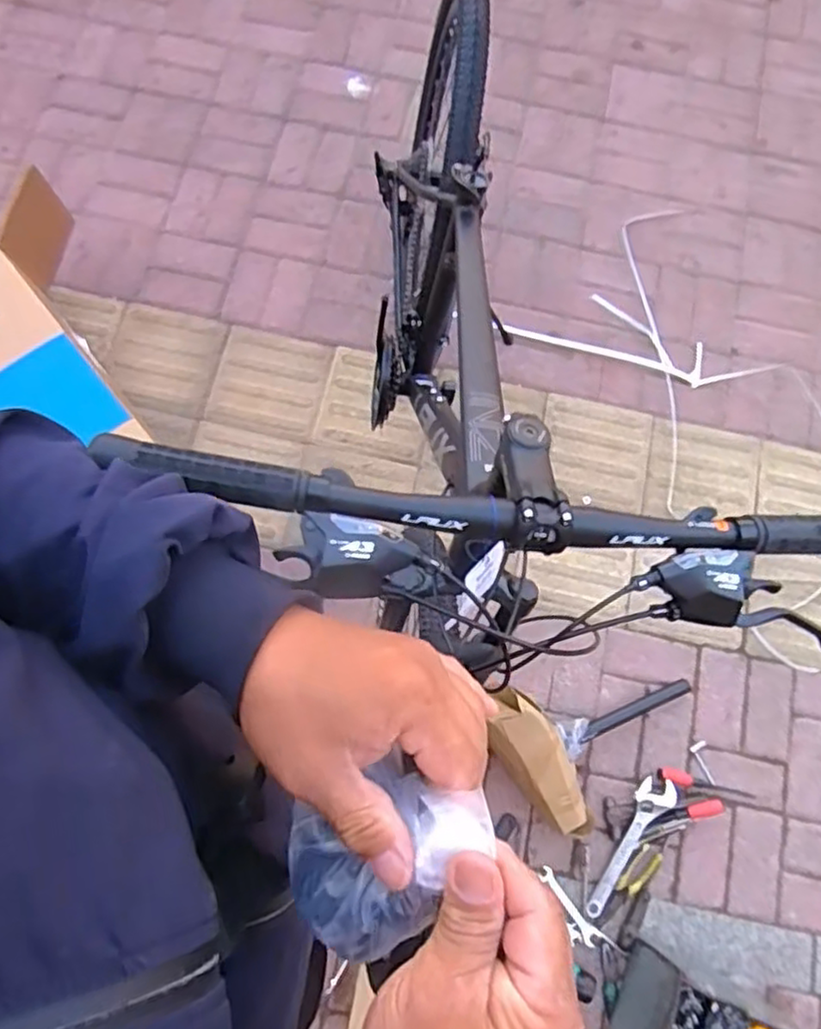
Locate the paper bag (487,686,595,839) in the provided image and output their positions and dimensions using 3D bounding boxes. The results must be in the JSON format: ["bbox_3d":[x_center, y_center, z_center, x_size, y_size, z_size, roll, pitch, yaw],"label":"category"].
[{"bbox_3d":[0.241,0.482,1.300,0.125,0.138,0.328,-32,102,-9],"label":"paper bag"}]

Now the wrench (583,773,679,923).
[{"bbox_3d":[0.415,0.630,1.300,0.067,0.020,0.284,33,78,6],"label":"wrench"}]

